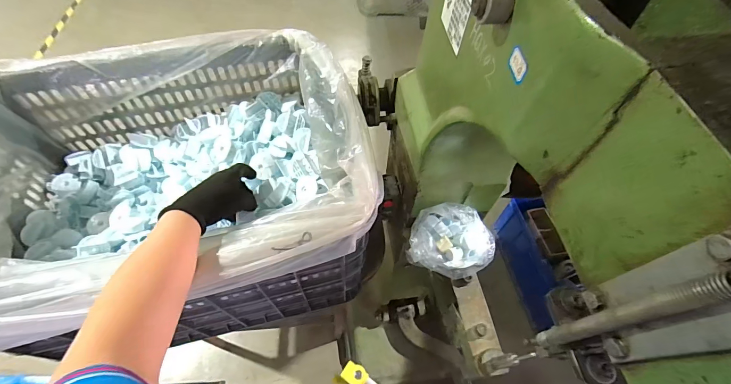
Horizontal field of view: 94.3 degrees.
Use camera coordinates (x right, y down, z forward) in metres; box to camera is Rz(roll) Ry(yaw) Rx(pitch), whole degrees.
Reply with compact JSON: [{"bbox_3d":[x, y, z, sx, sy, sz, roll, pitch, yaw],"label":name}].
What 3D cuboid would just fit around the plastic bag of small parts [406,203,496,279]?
[{"bbox_3d":[0.143,0.086,0.576,0.130,0.088,0.105,40,65,20],"label":"plastic bag of small parts"}]

